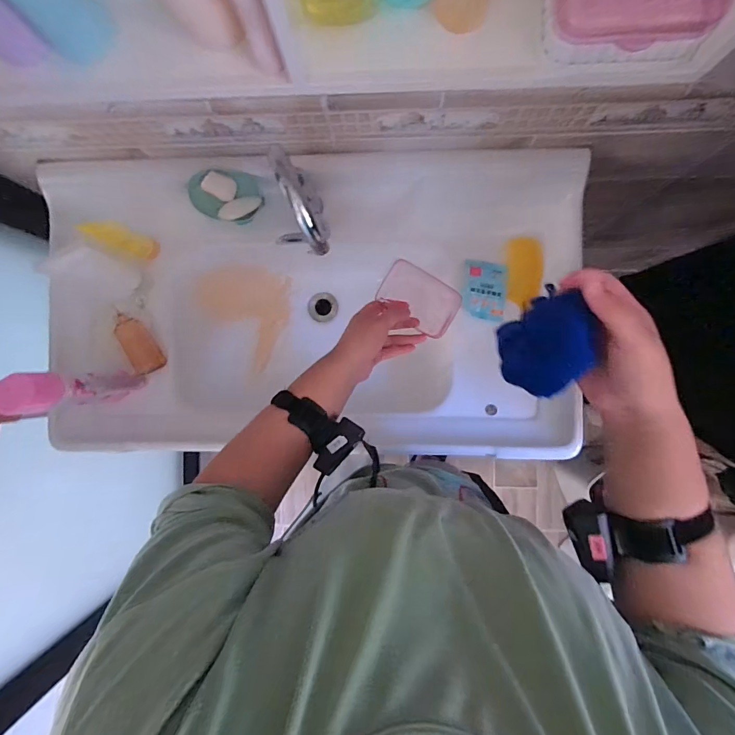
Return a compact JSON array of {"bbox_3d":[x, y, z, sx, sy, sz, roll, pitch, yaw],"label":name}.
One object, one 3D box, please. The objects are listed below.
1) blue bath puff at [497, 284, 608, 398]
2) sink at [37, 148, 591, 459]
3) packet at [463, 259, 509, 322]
[{"bbox_3d":[0.162,-0.021,0.378,0.078,0.059,0.072,-44,88,1],"label":"blue bath puff"},{"bbox_3d":[-0.088,-0.099,0.746,0.863,0.188,0.470,-1,89,3],"label":"sink"},{"bbox_3d":[0.196,-0.130,0.687,0.070,0.022,0.097,9,90,3],"label":"packet"}]

